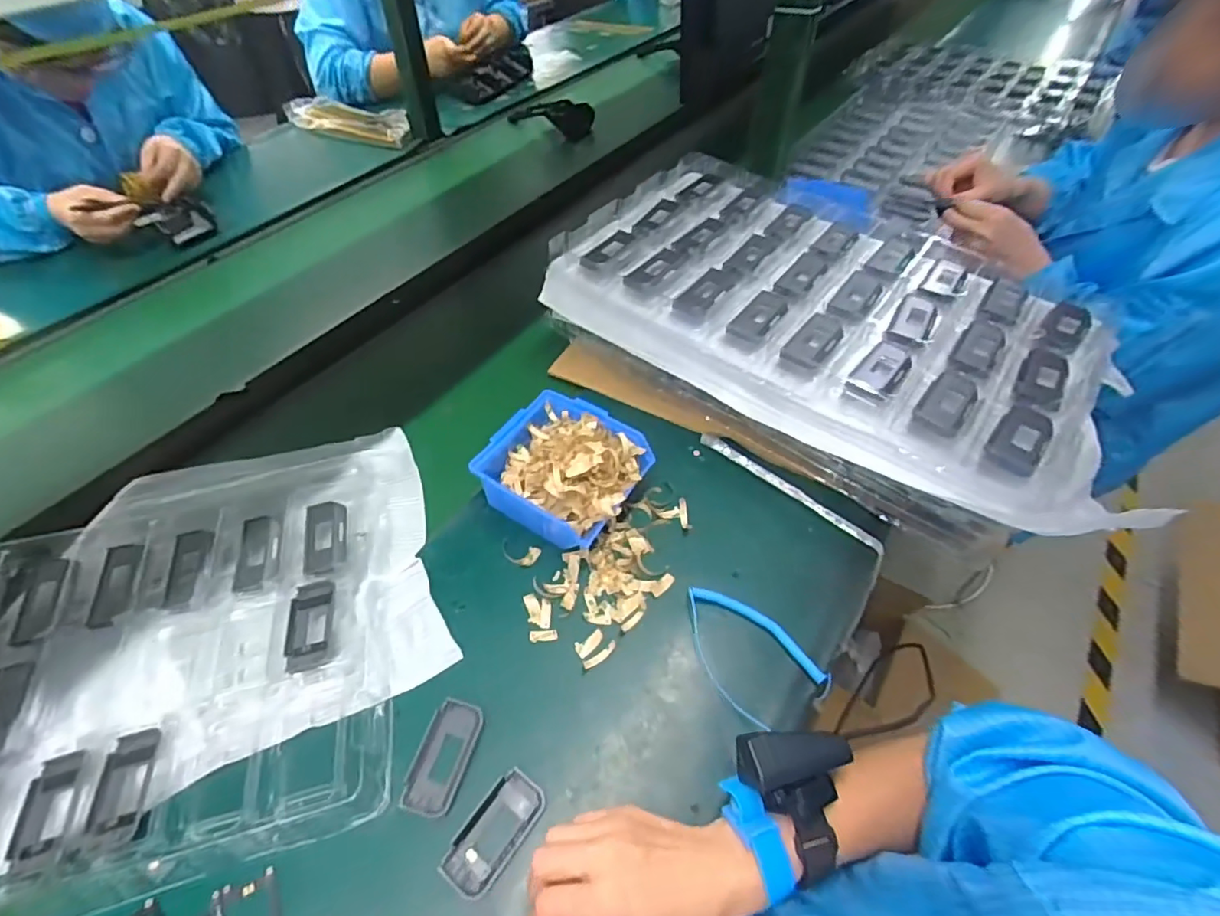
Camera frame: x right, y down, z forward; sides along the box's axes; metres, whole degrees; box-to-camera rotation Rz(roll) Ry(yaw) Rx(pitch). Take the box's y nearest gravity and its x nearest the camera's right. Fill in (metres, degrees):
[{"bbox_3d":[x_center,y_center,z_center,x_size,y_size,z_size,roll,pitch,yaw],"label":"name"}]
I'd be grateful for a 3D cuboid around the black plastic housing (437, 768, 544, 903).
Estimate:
[{"bbox_3d":[-0.080,0.259,0.389,0.038,0.005,0.077,29,57,22],"label":"black plastic housing"}]

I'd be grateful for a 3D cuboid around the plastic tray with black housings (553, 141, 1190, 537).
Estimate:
[{"bbox_3d":[0.240,-0.155,0.599,0.568,0.072,0.341,31,57,23],"label":"plastic tray with black housings"}]

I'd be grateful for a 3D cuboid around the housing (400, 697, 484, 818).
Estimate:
[{"bbox_3d":[-0.125,0.221,0.417,0.038,0.004,0.076,13,52,11],"label":"housing"}]

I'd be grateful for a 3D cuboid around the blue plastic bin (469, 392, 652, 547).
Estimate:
[{"bbox_3d":[-0.043,0.014,0.544,0.135,0.067,0.125,26,56,20],"label":"blue plastic bin"}]

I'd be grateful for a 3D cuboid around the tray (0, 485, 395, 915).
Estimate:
[{"bbox_3d":[-0.438,0.177,0.443,0.505,0.024,0.303,-10,52,-8],"label":"tray"}]

